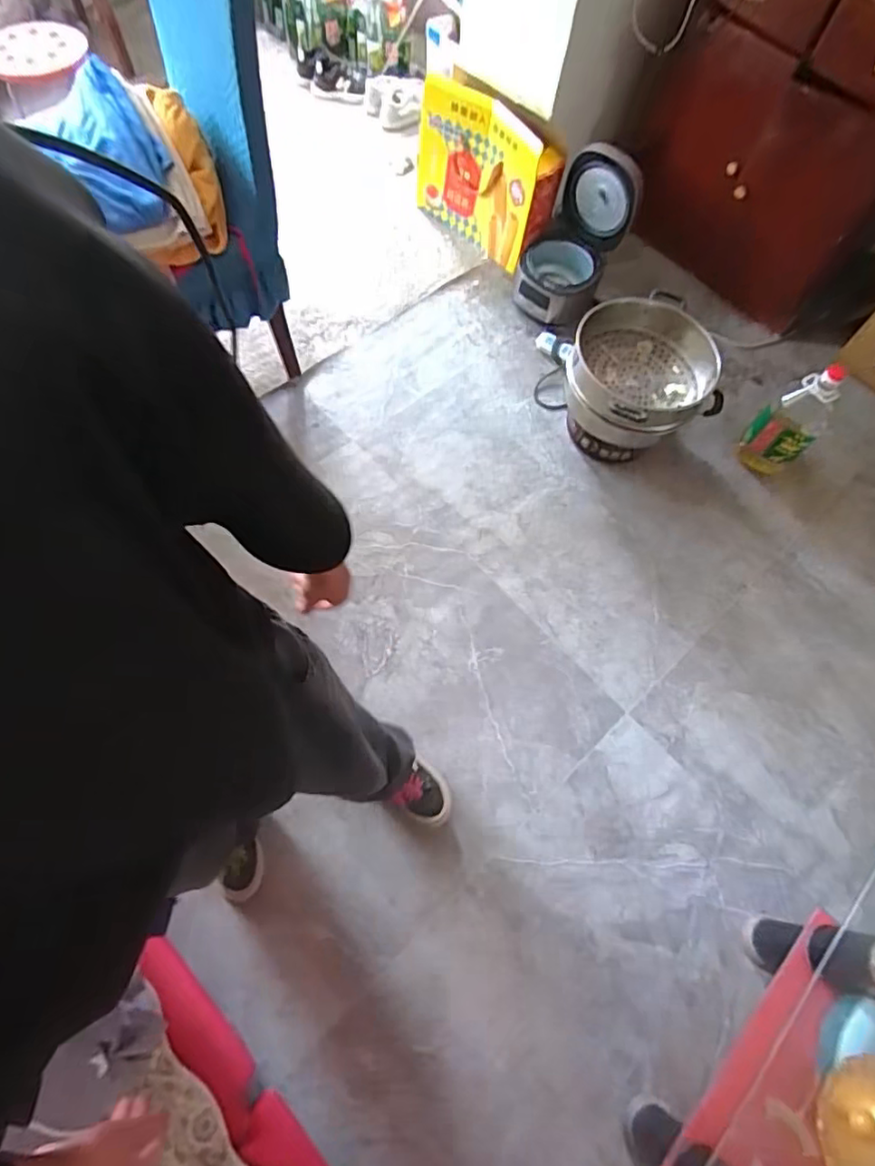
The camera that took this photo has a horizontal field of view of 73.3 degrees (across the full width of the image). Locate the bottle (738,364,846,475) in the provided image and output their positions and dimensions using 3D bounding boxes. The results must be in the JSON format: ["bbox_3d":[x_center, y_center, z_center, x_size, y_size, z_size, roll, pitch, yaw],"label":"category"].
[{"bbox_3d":[0.953,-0.439,1.606,0.147,0.323,0.110,6,66,0],"label":"bottle"}]

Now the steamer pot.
[{"bbox_3d":[0.537,-0.554,1.548,0.390,0.149,0.386,2,66,-4],"label":"steamer pot"}]

